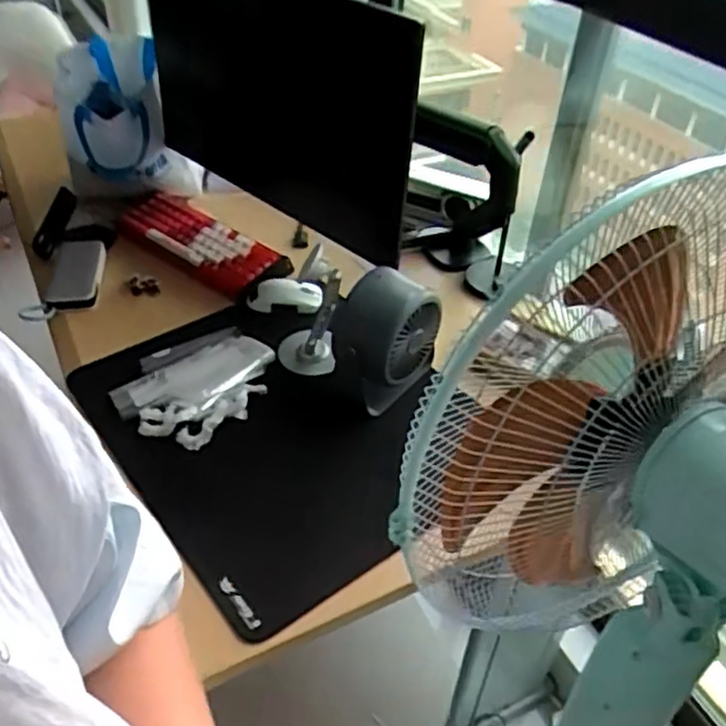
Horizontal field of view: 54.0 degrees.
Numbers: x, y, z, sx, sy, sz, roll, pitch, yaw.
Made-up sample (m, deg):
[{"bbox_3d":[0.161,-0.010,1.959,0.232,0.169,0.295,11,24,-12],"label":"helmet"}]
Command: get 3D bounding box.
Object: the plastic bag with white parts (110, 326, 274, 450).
[{"bbox_3d":[-0.203,0.026,0.921,0.203,0.042,0.143,-31,52,-33],"label":"plastic bag with white parts"}]

